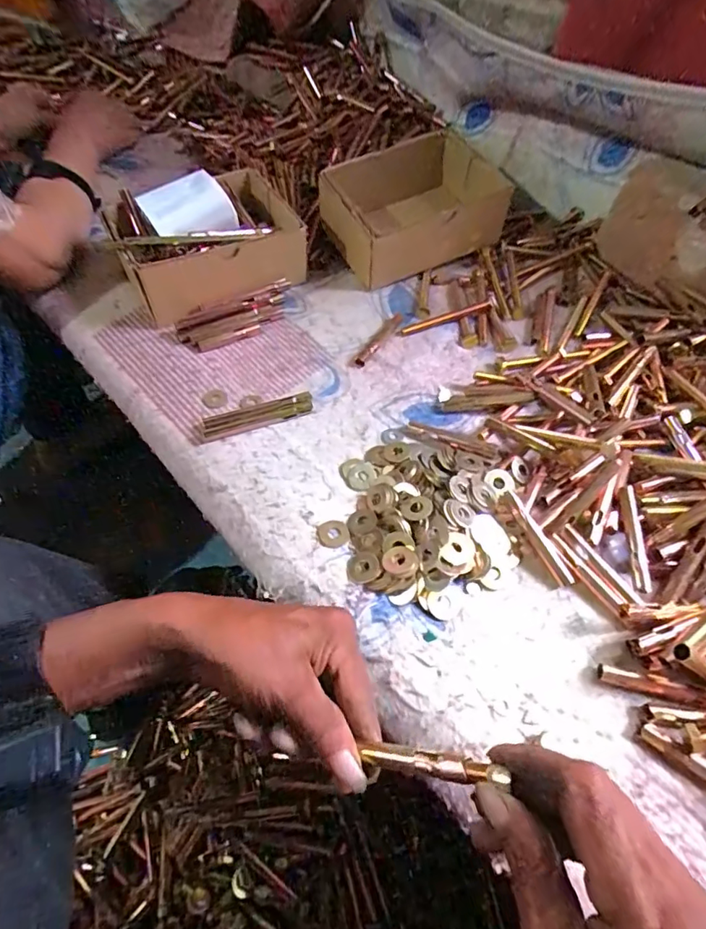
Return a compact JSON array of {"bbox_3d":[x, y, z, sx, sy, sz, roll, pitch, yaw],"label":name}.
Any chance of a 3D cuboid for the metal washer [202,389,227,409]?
[{"bbox_3d":[-0.134,-0.064,0.479,0.023,0.004,0.021,-6,54,-4],"label":"metal washer"}]

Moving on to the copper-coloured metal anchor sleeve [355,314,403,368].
[{"bbox_3d":[0.030,-0.134,0.528,0.014,0.008,0.090,28,59,19],"label":"copper-coloured metal anchor sleeve"}]

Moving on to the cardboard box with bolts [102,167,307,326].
[{"bbox_3d":[-0.162,-0.249,0.547,0.177,0.091,0.138,-24,58,-17],"label":"cardboard box with bolts"}]

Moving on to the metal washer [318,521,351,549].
[{"bbox_3d":[-0.016,0.055,0.400,0.025,0.004,0.024,0,54,0],"label":"metal washer"}]

